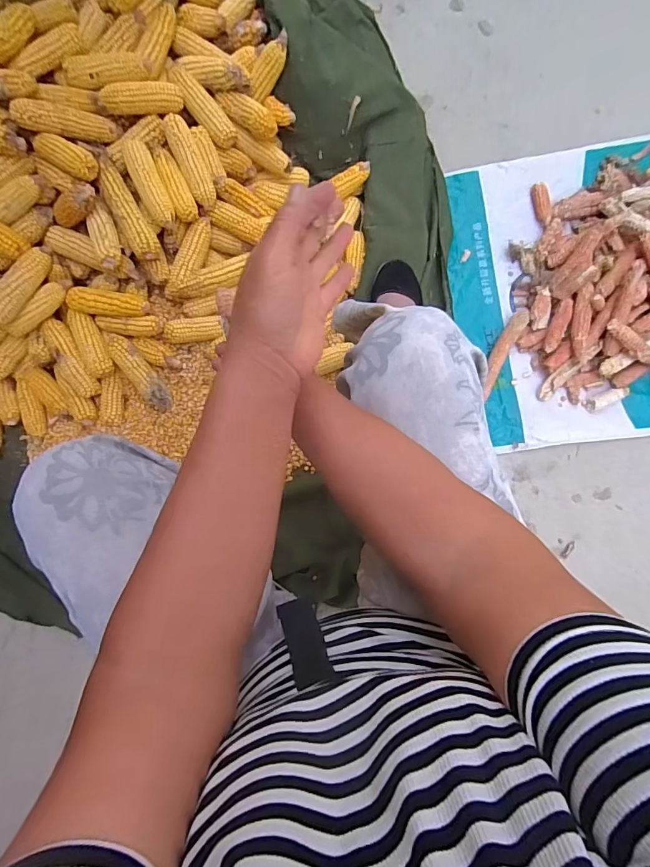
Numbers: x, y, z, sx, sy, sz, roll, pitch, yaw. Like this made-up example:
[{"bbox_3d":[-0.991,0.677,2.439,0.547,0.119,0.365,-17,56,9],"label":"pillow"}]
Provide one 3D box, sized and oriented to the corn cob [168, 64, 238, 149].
[{"bbox_3d":[-0.220,-0.577,0.801,0.048,0.038,0.154,-43,109,-1],"label":"corn cob"}]

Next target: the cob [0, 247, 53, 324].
[{"bbox_3d":[-0.512,-0.251,0.745,0.053,0.039,0.148,29,89,8],"label":"cob"}]

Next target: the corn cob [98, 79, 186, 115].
[{"bbox_3d":[-0.300,-0.552,0.746,0.133,0.036,0.032,-21,84,-23],"label":"corn cob"}]

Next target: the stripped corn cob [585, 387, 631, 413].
[{"bbox_3d":[0.522,-0.064,0.839,0.073,0.021,0.027,-21,83,4],"label":"stripped corn cob"}]

